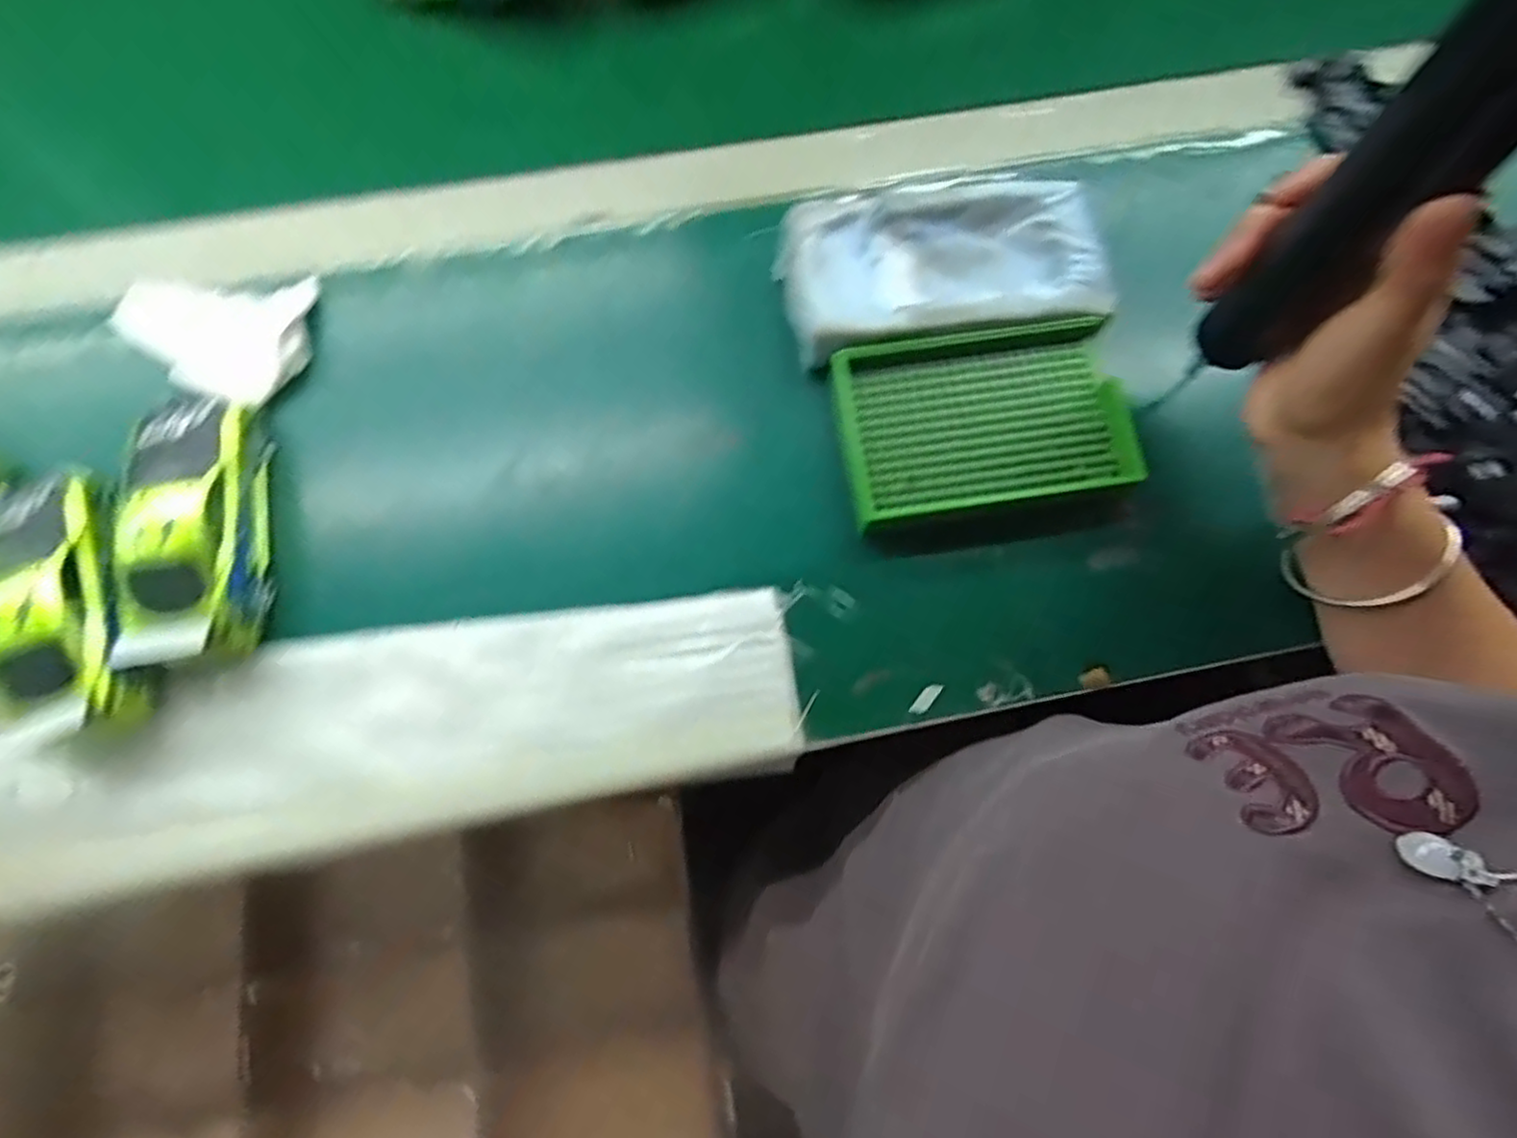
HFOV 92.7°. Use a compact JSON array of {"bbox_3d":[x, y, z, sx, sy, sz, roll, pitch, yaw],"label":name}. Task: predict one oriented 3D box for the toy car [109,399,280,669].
[{"bbox_3d":[-0.266,-0.021,0.339,0.054,0.036,0.130,-9,75,-4],"label":"toy car"}]

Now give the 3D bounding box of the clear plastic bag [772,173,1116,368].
[{"bbox_3d":[0.096,-0.163,0.381,0.158,0.026,0.085,-9,75,-4],"label":"clear plastic bag"}]

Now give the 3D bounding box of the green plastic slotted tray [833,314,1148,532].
[{"bbox_3d":[0.114,-0.074,0.369,0.141,0.026,0.090,-8,75,-4],"label":"green plastic slotted tray"}]

